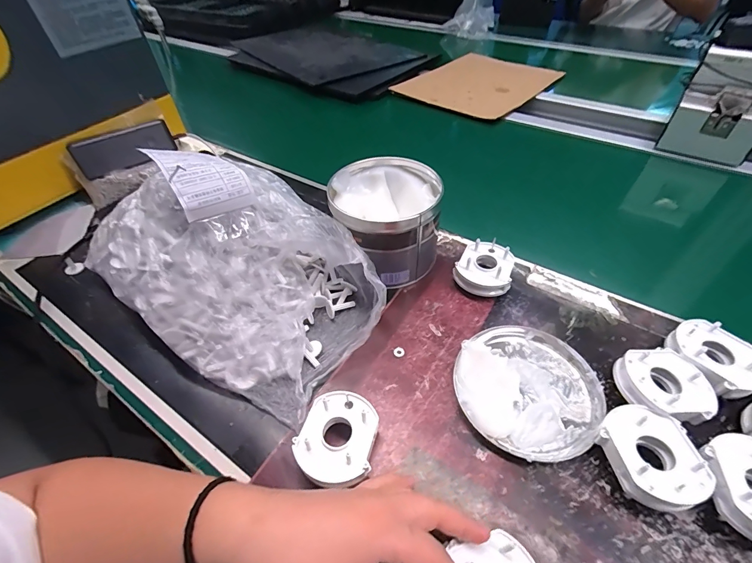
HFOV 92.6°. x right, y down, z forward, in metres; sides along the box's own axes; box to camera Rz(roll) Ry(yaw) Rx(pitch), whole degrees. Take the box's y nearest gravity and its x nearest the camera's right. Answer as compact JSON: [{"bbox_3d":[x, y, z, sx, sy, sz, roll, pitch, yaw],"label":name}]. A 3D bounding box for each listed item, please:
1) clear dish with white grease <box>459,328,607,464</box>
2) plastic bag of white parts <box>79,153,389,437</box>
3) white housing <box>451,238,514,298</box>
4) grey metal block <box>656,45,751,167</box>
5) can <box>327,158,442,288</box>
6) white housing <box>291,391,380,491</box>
[{"bbox_3d":[0.139,0.093,0.331,0.125,0.025,0.127,-1,47,1],"label":"clear dish with white grease"},{"bbox_3d":[-0.151,-0.026,0.372,0.306,0.140,0.188,29,54,25],"label":"plastic bag of white parts"},{"bbox_3d":[0.128,-0.014,0.423,0.062,0.036,0.066,21,51,20],"label":"white housing"},{"bbox_3d":[0.568,-0.277,0.592,0.124,0.157,0.079,29,54,25],"label":"grey metal block"},{"bbox_3d":[0.015,-0.072,0.436,0.120,0.100,0.124,-1,47,1],"label":"can"},{"bbox_3d":[-0.032,0.132,0.300,0.060,0.026,0.072,6,48,7],"label":"white housing"}]

